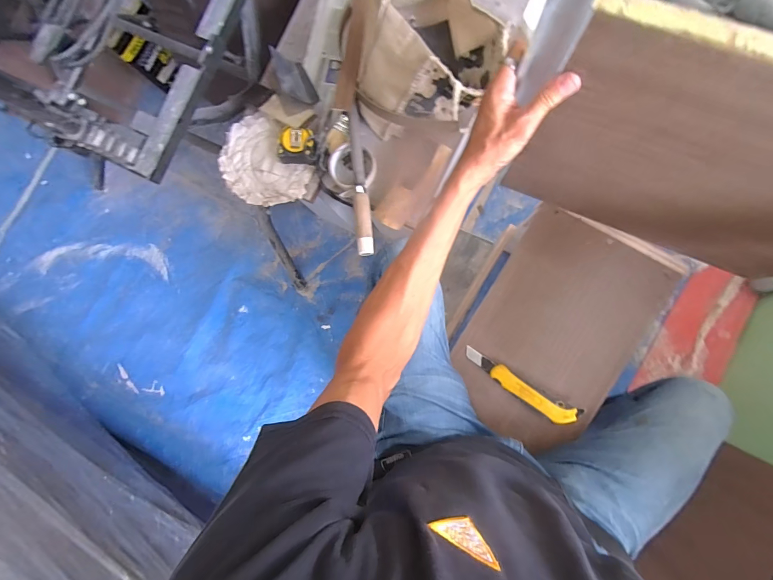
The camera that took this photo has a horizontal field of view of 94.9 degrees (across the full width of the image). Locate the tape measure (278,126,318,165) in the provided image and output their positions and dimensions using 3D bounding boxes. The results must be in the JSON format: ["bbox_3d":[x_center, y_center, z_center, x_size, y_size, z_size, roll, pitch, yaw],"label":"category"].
[{"bbox_3d":[-0.158,-0.259,0.641,0.078,0.032,0.061,13,88,9],"label":"tape measure"}]

